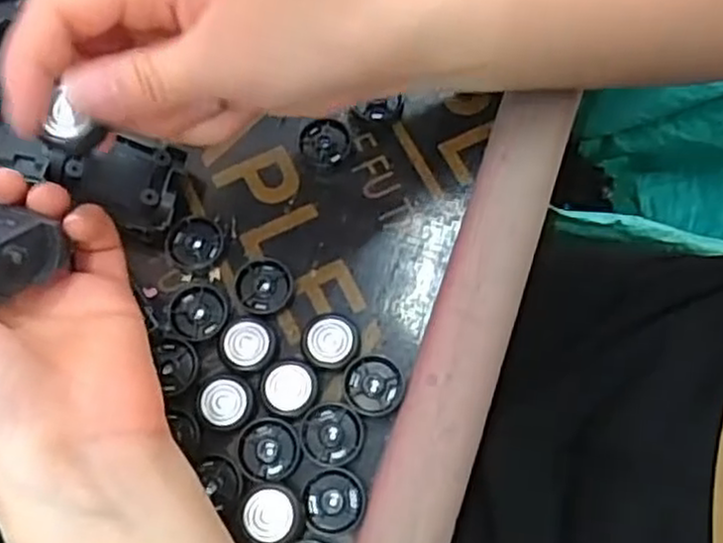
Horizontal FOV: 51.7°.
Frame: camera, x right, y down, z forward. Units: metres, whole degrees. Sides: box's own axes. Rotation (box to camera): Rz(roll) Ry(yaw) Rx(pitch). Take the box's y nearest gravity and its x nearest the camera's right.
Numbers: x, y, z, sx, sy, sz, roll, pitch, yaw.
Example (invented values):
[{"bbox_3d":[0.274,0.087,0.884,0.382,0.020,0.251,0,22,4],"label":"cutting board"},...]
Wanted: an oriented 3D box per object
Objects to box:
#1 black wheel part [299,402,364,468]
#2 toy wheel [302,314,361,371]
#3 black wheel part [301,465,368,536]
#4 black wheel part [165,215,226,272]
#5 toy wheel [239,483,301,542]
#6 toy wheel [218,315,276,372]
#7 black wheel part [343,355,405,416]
[{"bbox_3d":[-0.012,0.063,0.288,0.024,0.004,0.024,7,70,4],"label":"black wheel part"},{"bbox_3d":[-0.012,0.029,0.306,0.022,0.009,0.022,-1,70,1],"label":"toy wheel"},{"bbox_3d":[-0.010,0.086,0.281,0.023,0.004,0.024,7,70,4],"label":"black wheel part"},{"bbox_3d":[-0.071,-0.012,0.322,0.022,0.009,0.024,-1,70,1],"label":"black wheel part"},{"bbox_3d":[-0.033,0.089,0.274,0.021,0.012,0.022,-1,70,1],"label":"toy wheel"},{"bbox_3d":[-0.047,0.029,0.304,0.022,0.006,0.022,-1,70,1],"label":"toy wheel"},{"bbox_3d":[0.005,0.045,0.296,0.023,0.004,0.023,7,70,4],"label":"black wheel part"}]

